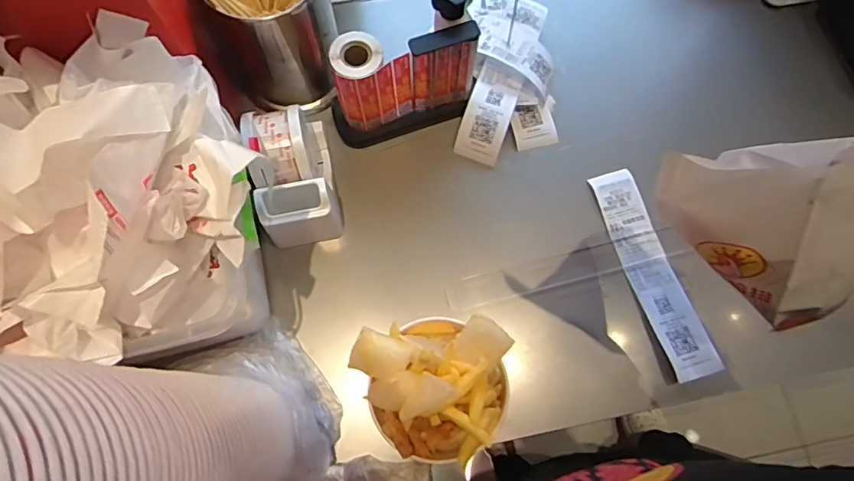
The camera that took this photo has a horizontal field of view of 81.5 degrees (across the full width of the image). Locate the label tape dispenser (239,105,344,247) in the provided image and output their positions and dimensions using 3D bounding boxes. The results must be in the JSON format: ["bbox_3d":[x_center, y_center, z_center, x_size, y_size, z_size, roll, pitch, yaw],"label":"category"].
[{"bbox_3d":[-0.151,-0.075,0.567,0.083,0.105,0.142,-11,74,-5],"label":"label tape dispenser"}]

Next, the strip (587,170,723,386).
[{"bbox_3d":[0.266,0.034,0.589,0.049,0.025,0.254,-16,75,-7],"label":"strip"}]

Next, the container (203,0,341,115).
[{"bbox_3d":[-0.175,-0.255,0.581,0.128,0.178,0.120,-11,74,-5],"label":"container"}]

